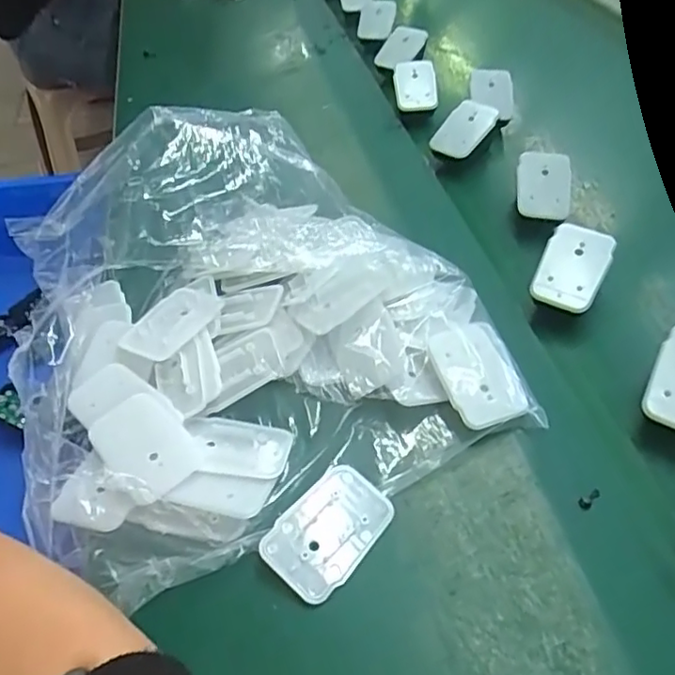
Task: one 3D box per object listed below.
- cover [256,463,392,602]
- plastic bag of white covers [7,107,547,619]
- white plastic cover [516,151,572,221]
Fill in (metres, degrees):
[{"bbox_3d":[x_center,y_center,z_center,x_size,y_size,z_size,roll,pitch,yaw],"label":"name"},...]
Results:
[{"bbox_3d":[-0.005,0.102,0.327,0.045,0.009,0.070,30,54,25],"label":"cover"},{"bbox_3d":[-0.063,-0.028,0.395,0.284,0.088,0.293,-19,50,-16],"label":"plastic bag of white covers"},{"bbox_3d":[0.171,-0.126,0.507,0.044,0.008,0.059,8,75,2],"label":"white plastic cover"}]

